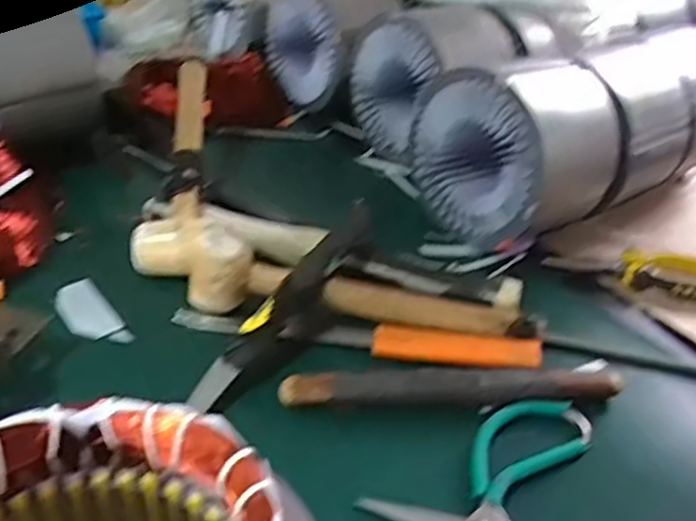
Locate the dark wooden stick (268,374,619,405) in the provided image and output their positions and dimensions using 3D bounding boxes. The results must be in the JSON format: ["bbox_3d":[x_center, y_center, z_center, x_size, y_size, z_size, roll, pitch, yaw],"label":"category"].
[{"bbox_3d":[0.071,0.085,0.487,0.230,0.018,0.024,2,36,-7],"label":"dark wooden stick"}]

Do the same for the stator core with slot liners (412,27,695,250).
[{"bbox_3d":[0.239,-0.141,0.723,0.359,0.140,0.171,-26,47,-37],"label":"stator core with slot liners"}]

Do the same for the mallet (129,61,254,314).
[{"bbox_3d":[-0.151,-0.070,0.631,0.087,0.081,0.298,-6,38,-17],"label":"mallet"}]

